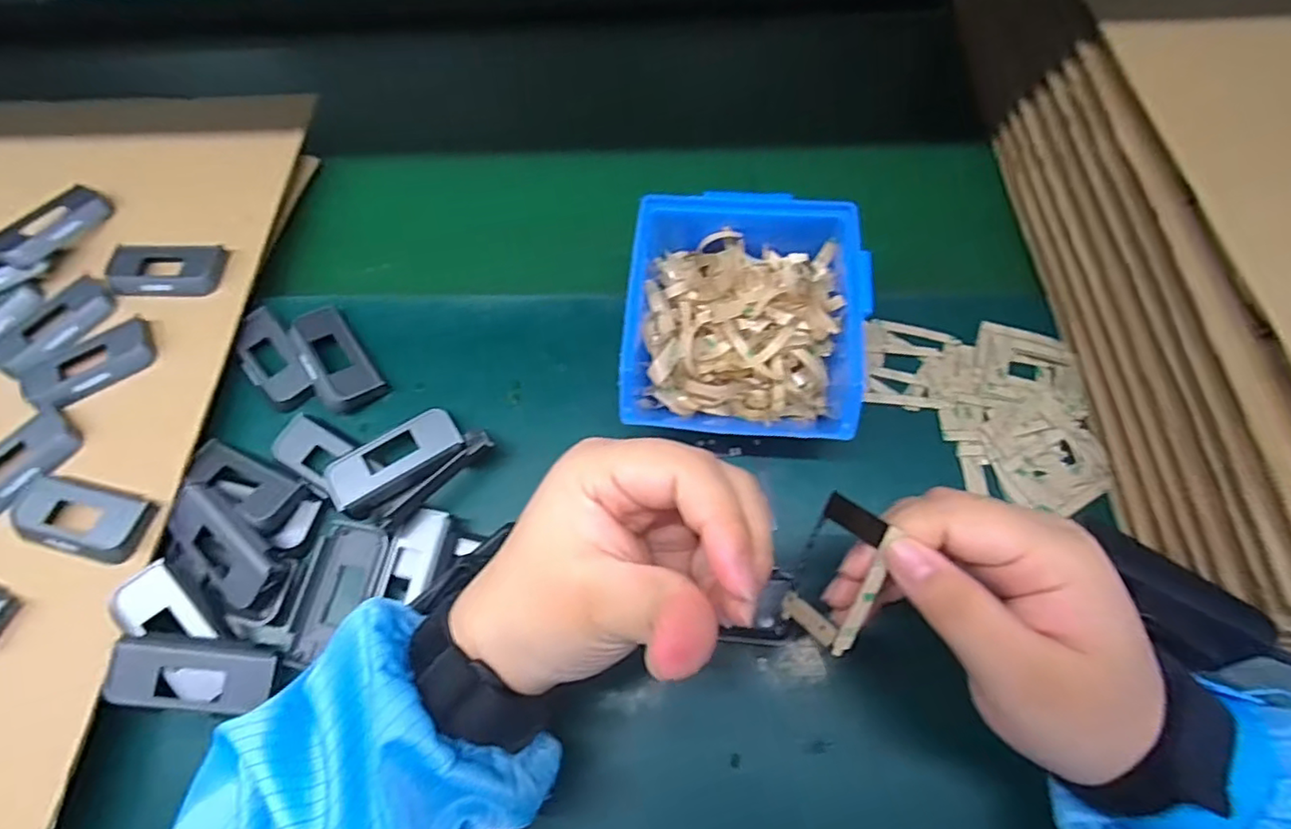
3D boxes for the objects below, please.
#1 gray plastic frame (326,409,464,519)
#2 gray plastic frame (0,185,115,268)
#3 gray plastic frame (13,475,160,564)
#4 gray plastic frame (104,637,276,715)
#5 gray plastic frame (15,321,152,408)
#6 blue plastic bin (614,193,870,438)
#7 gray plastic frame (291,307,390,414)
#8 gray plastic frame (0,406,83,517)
[{"bbox_3d":[-0.143,0.025,0.349,0.074,0.011,0.034,-35,68,-12],"label":"gray plastic frame"},{"bbox_3d":[-0.399,-0.126,0.410,0.028,0.014,0.072,26,59,11],"label":"gray plastic frame"},{"bbox_3d":[-0.308,0.056,0.331,0.075,0.010,0.035,12,67,8],"label":"gray plastic frame"},{"bbox_3d":[-0.227,0.131,0.307,0.072,0.007,0.034,9,69,-15],"label":"gray plastic frame"},{"bbox_3d":[-0.338,-0.030,0.371,0.074,0.006,0.036,-28,67,-9],"label":"gray plastic frame"},{"bbox_3d":[0.056,-0.054,0.347,0.125,0.058,0.142,4,68,6],"label":"blue plastic bin"},{"bbox_3d":[-0.195,-0.036,0.378,0.037,0.010,0.073,-35,72,-11],"label":"gray plastic frame"},{"bbox_3d":[-0.365,0.031,0.350,0.038,0.010,0.074,35,72,17],"label":"gray plastic frame"}]

